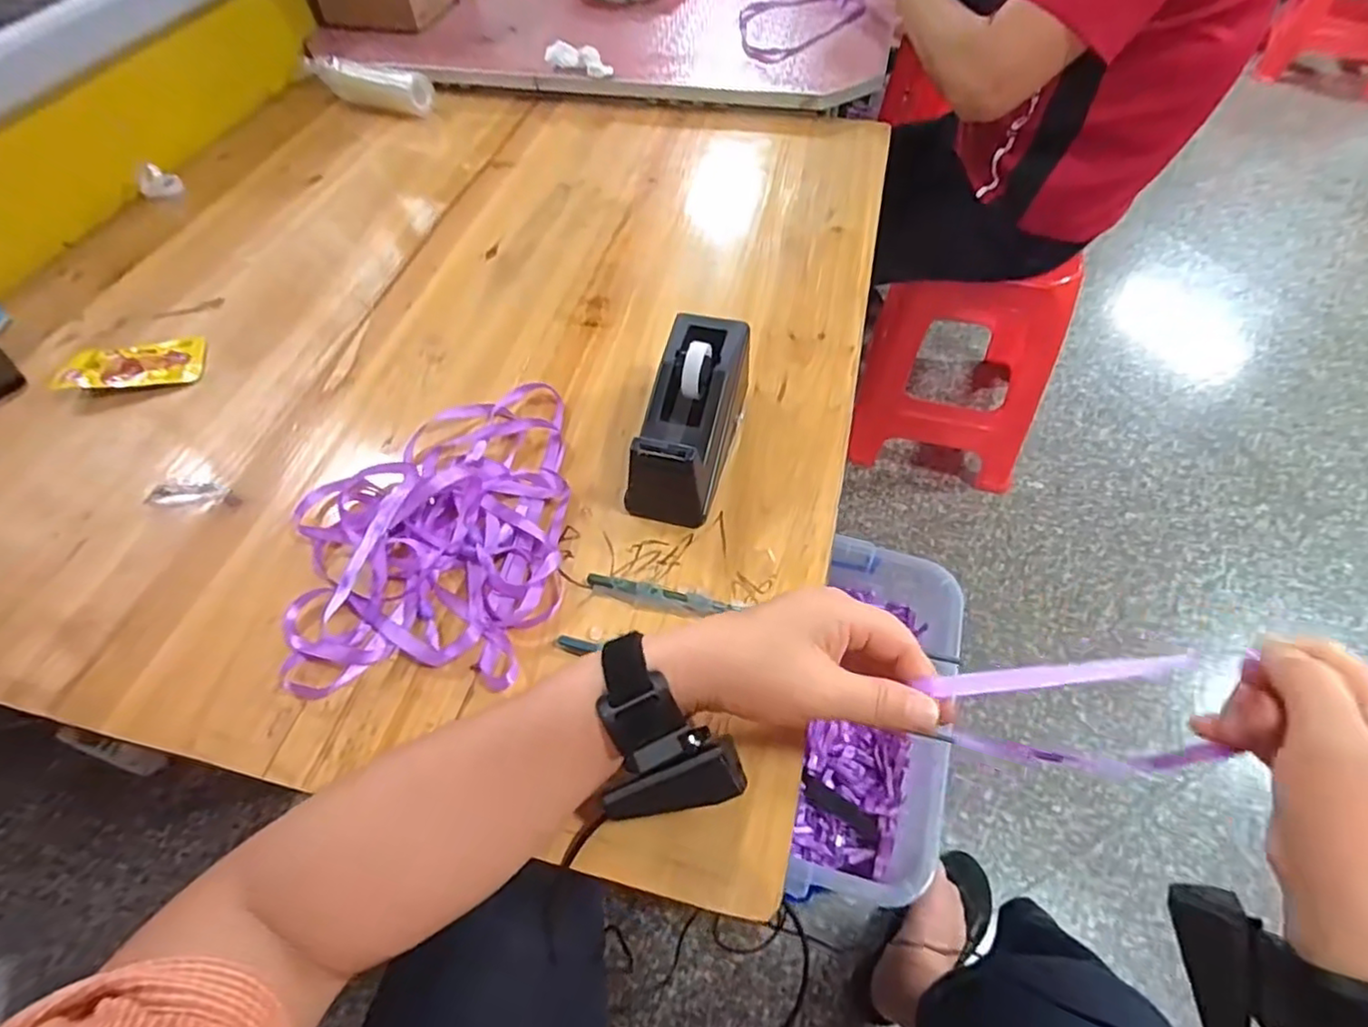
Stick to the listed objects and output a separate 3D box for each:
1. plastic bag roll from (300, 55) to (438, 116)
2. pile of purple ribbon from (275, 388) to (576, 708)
[{"bbox_3d":[-0.423,-0.571,0.856,0.198,0.049,0.058,19,58,15],"label":"plastic bag roll"},{"bbox_3d":[-0.178,0.000,0.450,0.185,0.032,0.245,-3,55,0],"label":"pile of purple ribbon"}]

